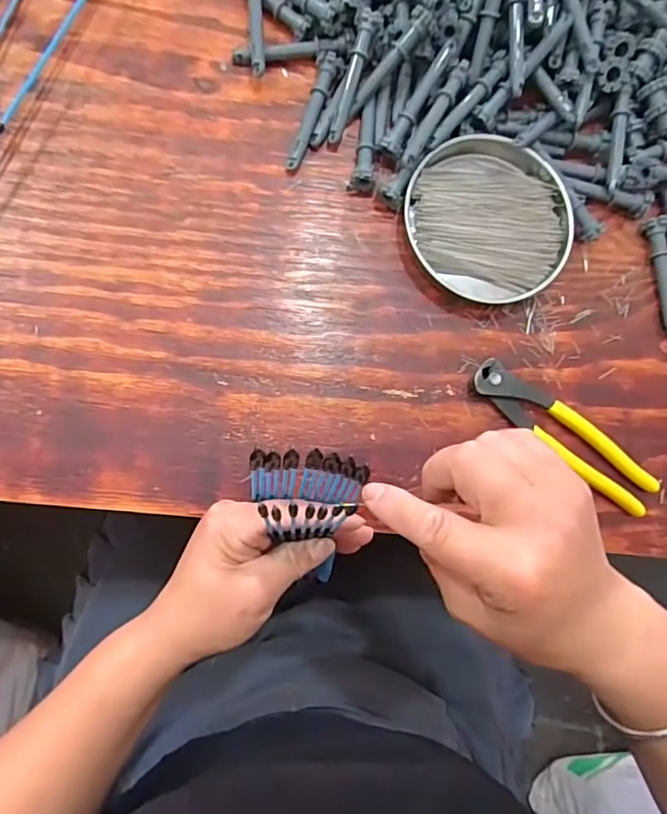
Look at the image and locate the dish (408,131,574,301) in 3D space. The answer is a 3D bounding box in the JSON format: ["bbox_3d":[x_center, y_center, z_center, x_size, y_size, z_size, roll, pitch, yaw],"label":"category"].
[{"bbox_3d":[0.123,-0.153,0.449,0.130,0.021,0.127,1,82,-9],"label":"dish"}]

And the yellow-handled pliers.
[{"bbox_3d":[0.179,0.022,0.442,0.166,0.018,0.035,38,78,-2],"label":"yellow-handled pliers"}]

